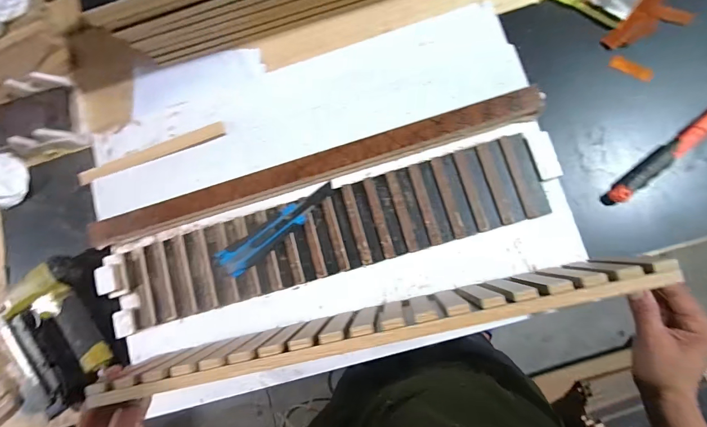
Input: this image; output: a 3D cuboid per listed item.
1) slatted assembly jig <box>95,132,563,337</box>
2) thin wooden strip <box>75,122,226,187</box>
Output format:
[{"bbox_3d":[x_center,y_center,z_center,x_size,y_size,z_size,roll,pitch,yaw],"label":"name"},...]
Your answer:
[{"bbox_3d":[-0.043,0.025,0.482,0.613,0.021,0.120,-15,84,4],"label":"slatted assembly jig"},{"bbox_3d":[-0.303,-0.090,0.538,0.227,0.006,0.025,-21,75,-1],"label":"thin wooden strip"}]

